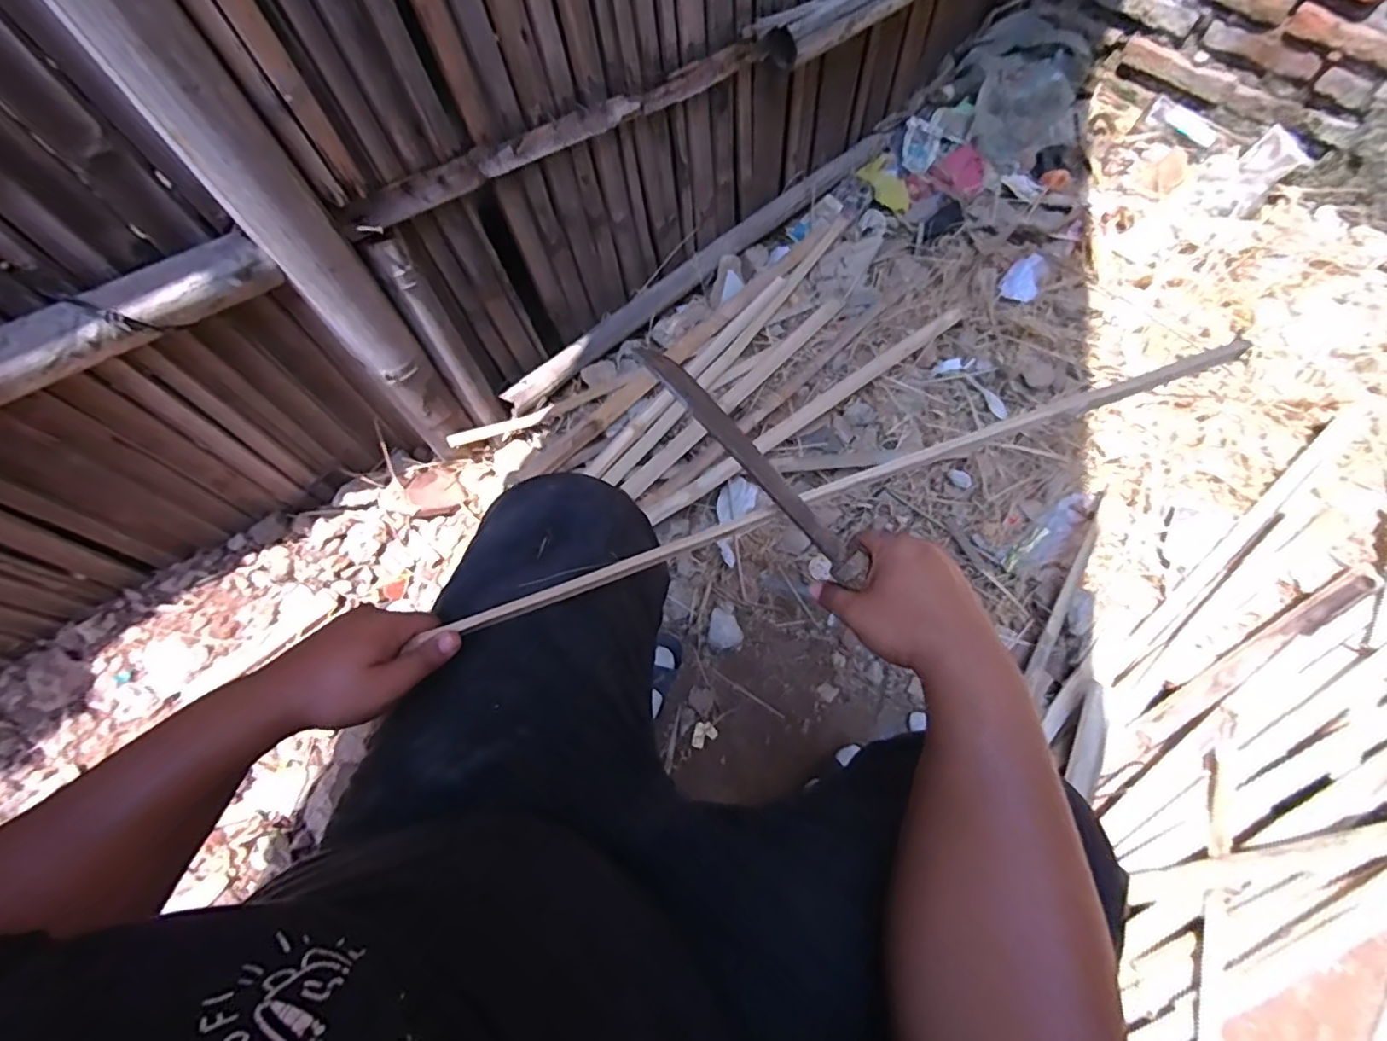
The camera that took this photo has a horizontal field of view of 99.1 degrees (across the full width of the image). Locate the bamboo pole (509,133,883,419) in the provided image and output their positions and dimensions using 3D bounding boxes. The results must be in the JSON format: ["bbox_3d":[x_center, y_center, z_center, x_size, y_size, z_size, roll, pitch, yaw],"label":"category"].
[{"bbox_3d":[0.049,-0.484,1.079,0.048,0.041,0.957,41,70,19],"label":"bamboo pole"}]

